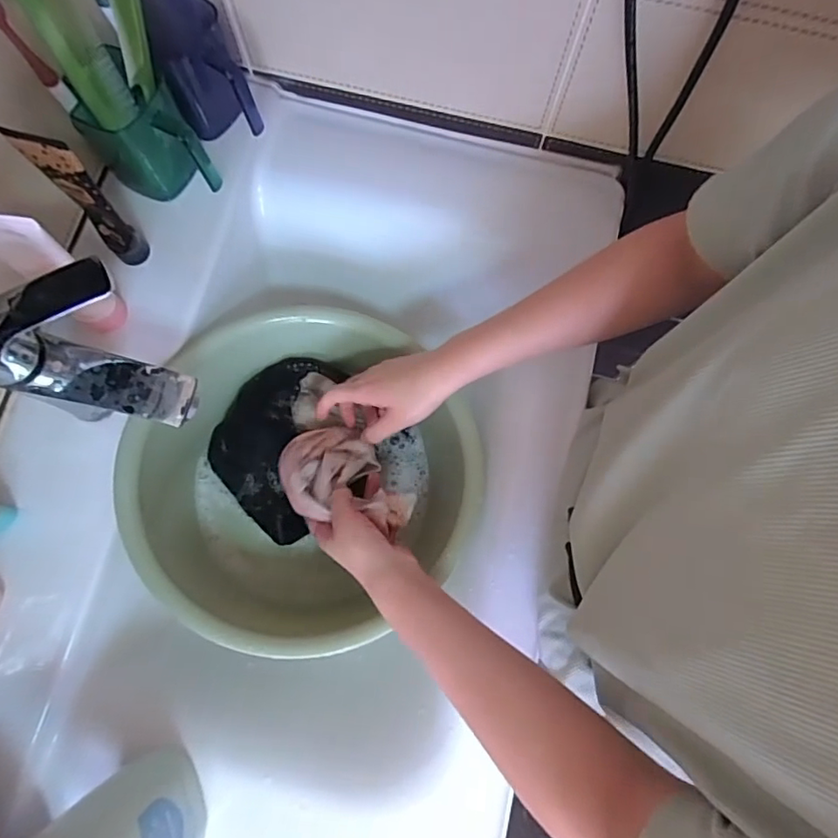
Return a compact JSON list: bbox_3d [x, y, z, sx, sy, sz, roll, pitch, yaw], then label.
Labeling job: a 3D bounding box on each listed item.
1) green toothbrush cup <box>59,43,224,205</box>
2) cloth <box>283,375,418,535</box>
[{"bbox_3d":[-0.230,-0.241,0.470,0.094,0.090,0.071,29,78,6],"label":"green toothbrush cup"},{"bbox_3d":[-0.071,0.061,0.499,0.086,0.054,0.126,-43,81,-9],"label":"cloth"}]

